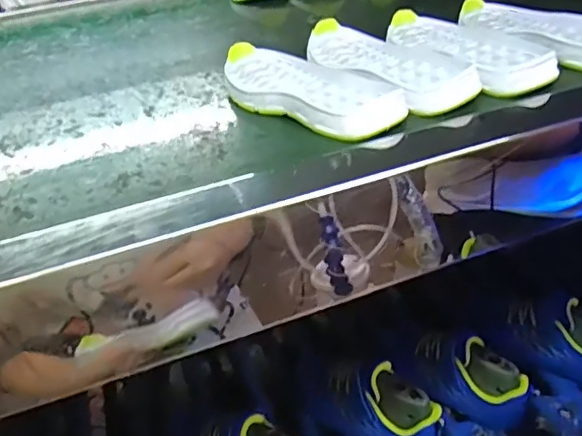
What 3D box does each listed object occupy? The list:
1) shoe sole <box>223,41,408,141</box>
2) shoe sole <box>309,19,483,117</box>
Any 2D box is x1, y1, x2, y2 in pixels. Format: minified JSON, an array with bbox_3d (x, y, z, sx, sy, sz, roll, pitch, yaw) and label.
[{"bbox_3d":[0.007,-0.105,0.440,0.080,0.030,0.179,-21,32,-23],"label":"shoe sole"},{"bbox_3d":[0.084,-0.134,0.472,0.090,0.038,0.180,-19,31,-21],"label":"shoe sole"}]

